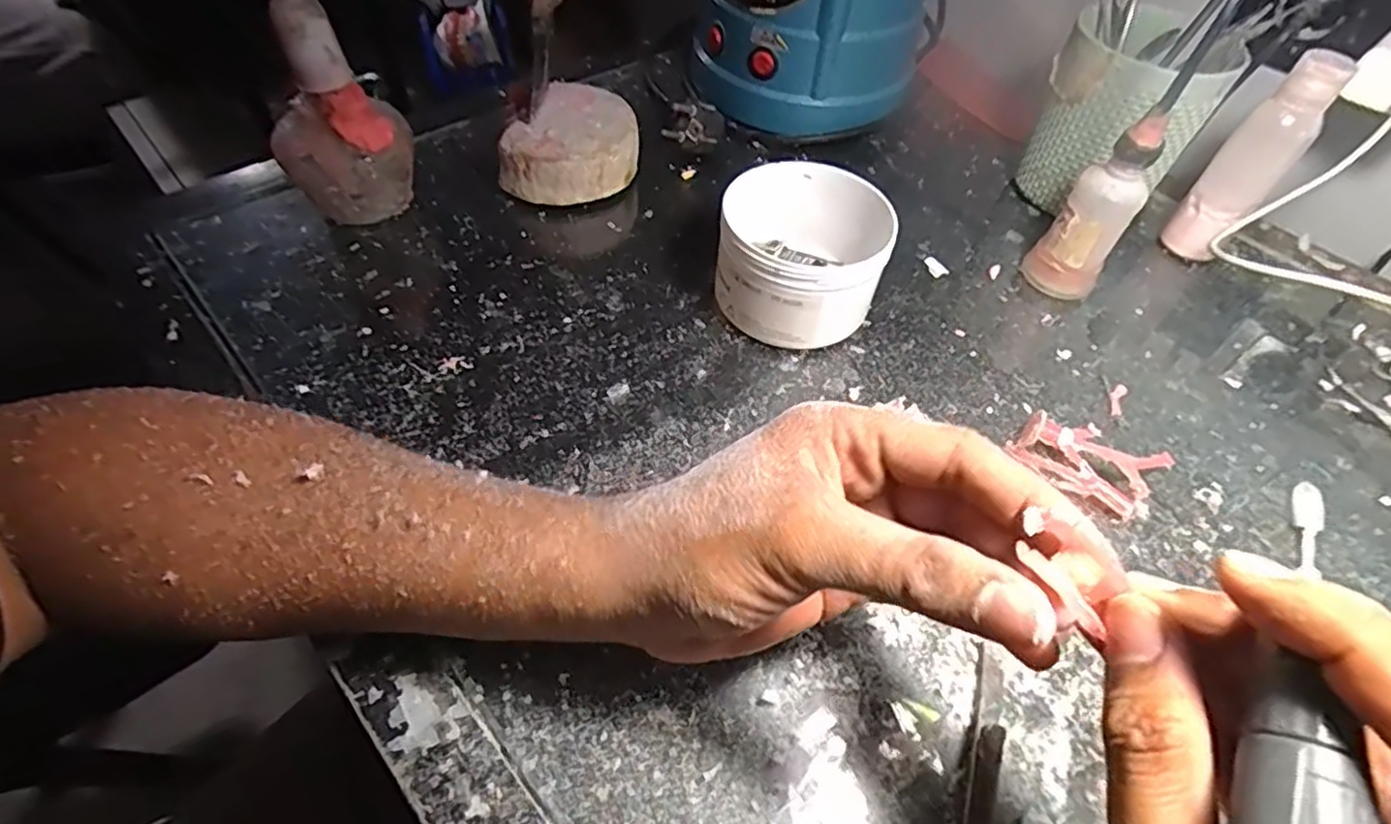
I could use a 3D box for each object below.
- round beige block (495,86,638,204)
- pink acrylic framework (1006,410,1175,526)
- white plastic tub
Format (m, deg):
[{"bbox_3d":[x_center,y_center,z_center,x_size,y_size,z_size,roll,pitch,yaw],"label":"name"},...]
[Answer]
[{"bbox_3d":[-0.082,-0.180,0.459,0.087,0.043,0.092,2,52,-2],"label":"round beige block"},{"bbox_3d":[0.194,0.024,0.338,0.063,0.016,0.040,35,58,21],"label":"pink acrylic framework"},{"bbox_3d":[0.059,-0.088,0.384,0.089,0.062,0.094,2,52,-3],"label":"white plastic tub"}]

